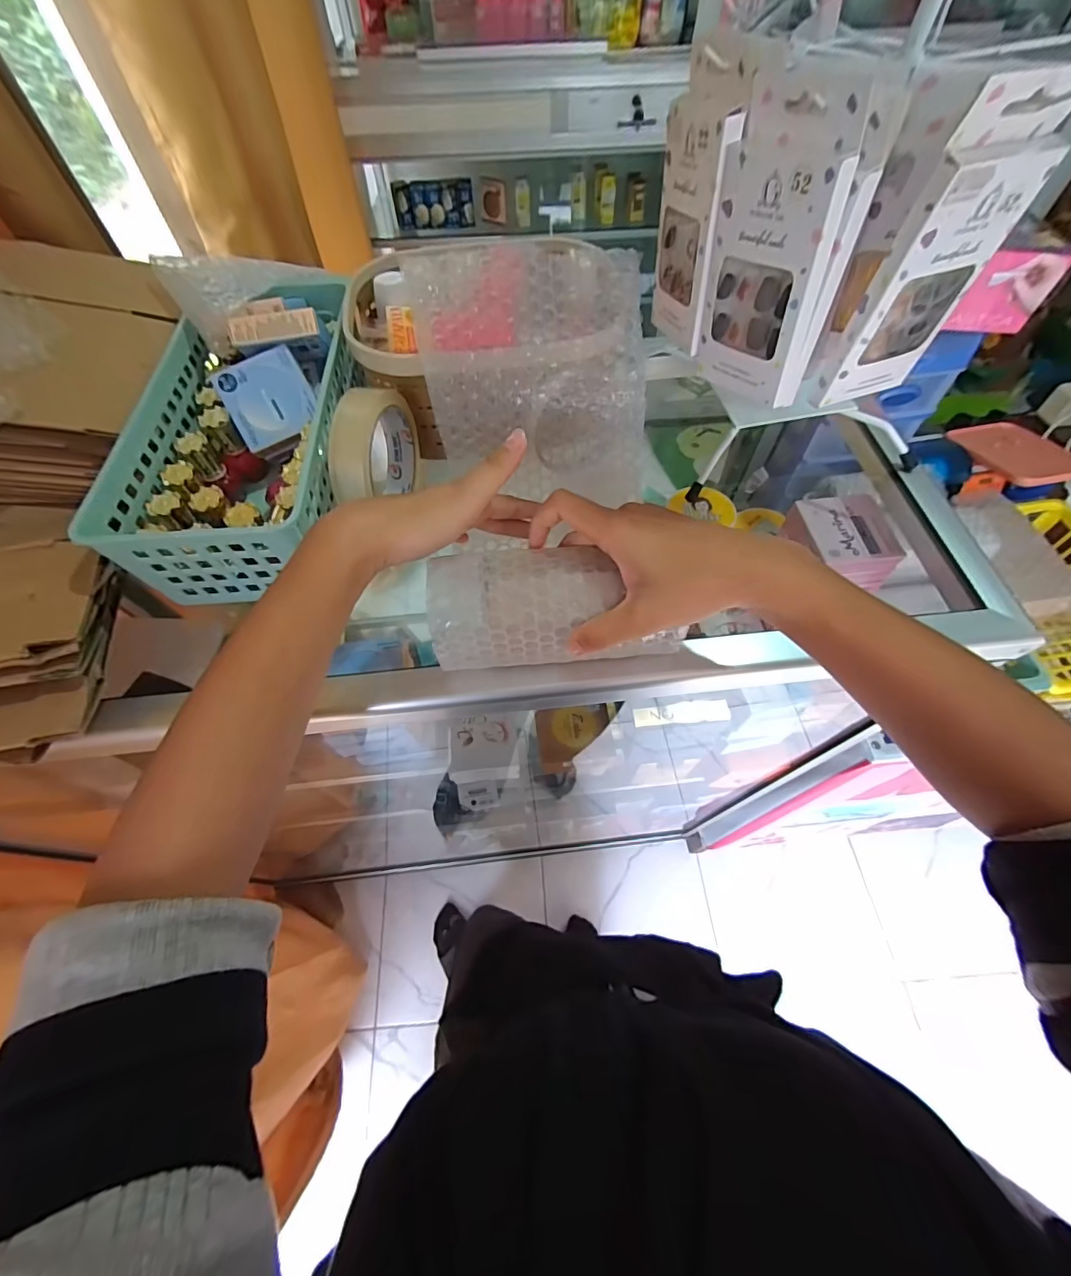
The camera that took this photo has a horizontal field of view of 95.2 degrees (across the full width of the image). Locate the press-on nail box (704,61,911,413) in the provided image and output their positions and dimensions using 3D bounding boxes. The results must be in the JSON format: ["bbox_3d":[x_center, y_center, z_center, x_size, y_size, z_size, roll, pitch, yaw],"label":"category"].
[{"bbox_3d":[0.136,-0.213,0.277,0.023,0.147,0.072,-33,53,-22],"label":"press-on nail box"}]

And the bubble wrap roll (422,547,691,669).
[{"bbox_3d":[0.012,-0.021,0.311,0.149,0.061,0.056,-6,60,-2],"label":"bubble wrap roll"}]

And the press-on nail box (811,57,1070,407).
[{"bbox_3d":[0.211,-0.196,0.259,0.070,0.137,0.014,-20,61,-10],"label":"press-on nail box"}]

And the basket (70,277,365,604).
[{"bbox_3d":[-0.218,-0.163,0.379,0.134,0.094,0.264,-4,60,-1],"label":"basket"}]

